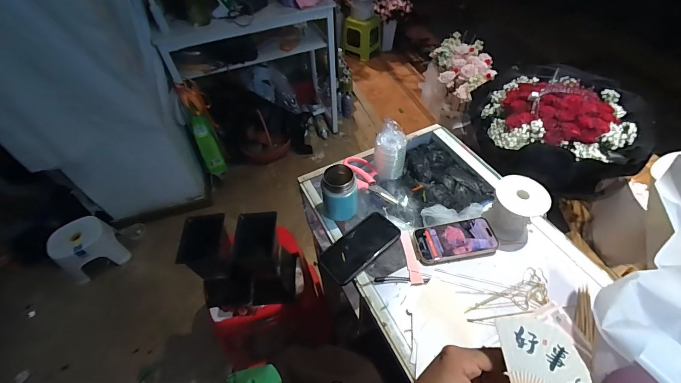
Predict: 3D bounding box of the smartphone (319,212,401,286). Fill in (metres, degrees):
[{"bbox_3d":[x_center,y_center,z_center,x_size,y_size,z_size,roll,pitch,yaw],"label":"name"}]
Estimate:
[{"bbox_3d":[0.037,0.103,0.604,0.161,0.013,0.073,-36,58,-23],"label":"smartphone"}]

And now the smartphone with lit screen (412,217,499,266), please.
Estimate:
[{"bbox_3d":[0.218,0.095,0.606,0.152,0.018,0.074,-9,51,-4],"label":"smartphone with lit screen"}]

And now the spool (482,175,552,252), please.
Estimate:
[{"bbox_3d":[0.326,0.041,0.597,0.092,0.101,0.099,34,60,26],"label":"spool"}]

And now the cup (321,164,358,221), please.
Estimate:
[{"bbox_3d":[-0.001,0.003,0.622,0.068,0.101,0.058,-4,51,0],"label":"cup"}]

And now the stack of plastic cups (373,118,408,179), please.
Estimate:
[{"bbox_3d":[0.110,-0.089,0.700,0.070,0.108,0.064,7,52,9],"label":"stack of plastic cups"}]

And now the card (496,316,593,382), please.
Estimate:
[{"bbox_3d":[0.173,0.155,0.254,0.063,0.005,0.125,-30,87,-13],"label":"card"}]

